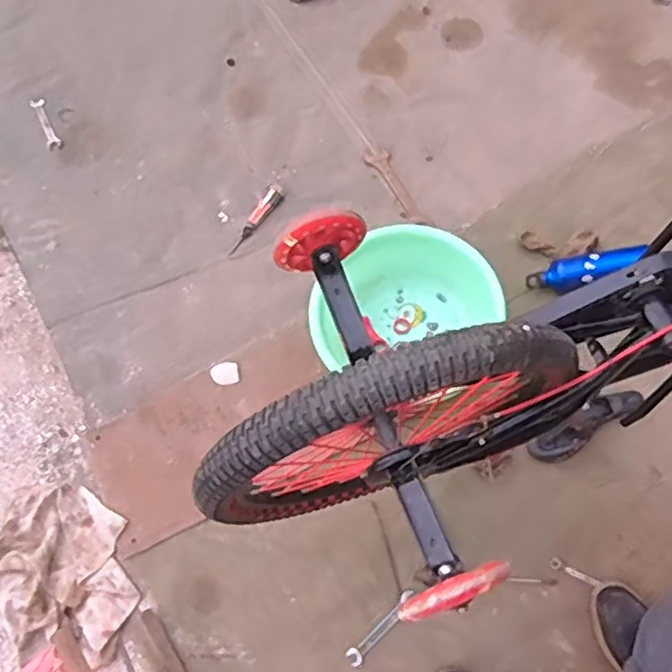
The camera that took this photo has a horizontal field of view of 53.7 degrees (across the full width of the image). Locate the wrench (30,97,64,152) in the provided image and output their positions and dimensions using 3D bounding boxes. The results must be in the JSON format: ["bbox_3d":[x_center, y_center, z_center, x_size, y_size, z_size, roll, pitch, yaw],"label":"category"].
[{"bbox_3d":[-0.706,-0.517,1.615,0.039,0.005,0.158,-26,71,-8],"label":"wrench"}]

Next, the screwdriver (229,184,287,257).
[{"bbox_3d":[-0.174,-0.263,1.485,0.038,0.025,0.207,26,72,10],"label":"screwdriver"}]

